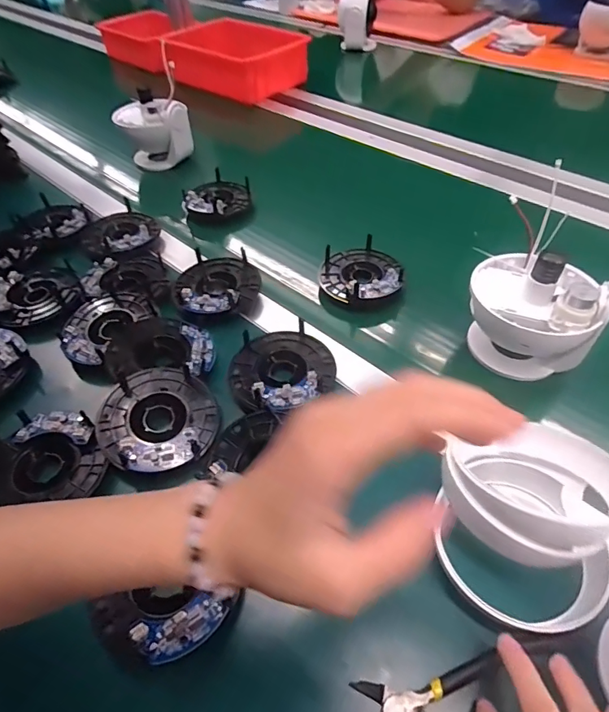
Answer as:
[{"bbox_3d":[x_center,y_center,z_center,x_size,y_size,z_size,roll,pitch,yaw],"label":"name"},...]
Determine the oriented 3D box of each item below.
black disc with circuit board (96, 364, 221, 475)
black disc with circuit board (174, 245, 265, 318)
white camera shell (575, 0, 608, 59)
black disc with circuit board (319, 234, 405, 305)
[{"bbox_3d":[-0.131,0.053,0.400,0.100,0.016,0.104,-1,48,2],"label":"black disc with circuit board"},{"bbox_3d":[-0.105,-0.085,0.529,0.099,0.030,0.101,-1,48,2],"label":"black disc with circuit board"},{"bbox_3d":[0.681,-0.737,1.021,0.115,0.098,0.065,21,53,20],"label":"white camera shell"},{"bbox_3d":[0.067,-0.095,0.545,0.094,0.047,0.099,-1,48,2],"label":"black disc with circuit board"}]

